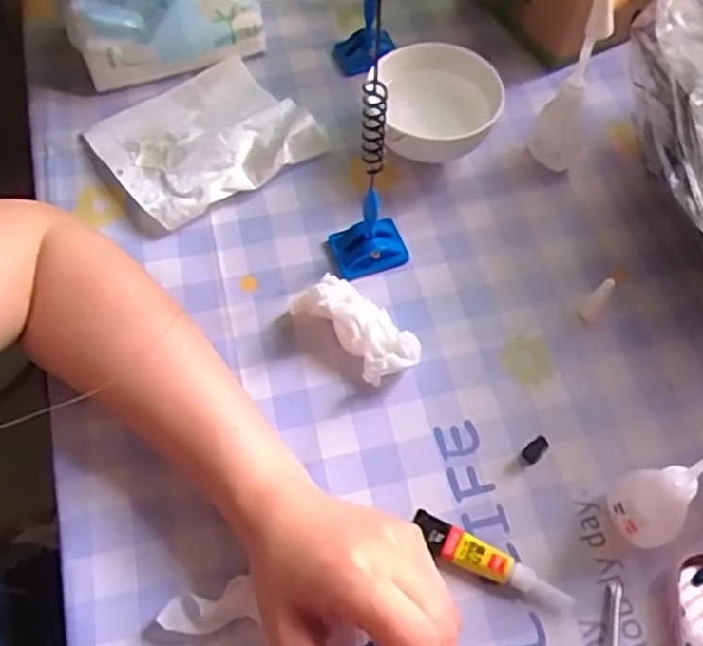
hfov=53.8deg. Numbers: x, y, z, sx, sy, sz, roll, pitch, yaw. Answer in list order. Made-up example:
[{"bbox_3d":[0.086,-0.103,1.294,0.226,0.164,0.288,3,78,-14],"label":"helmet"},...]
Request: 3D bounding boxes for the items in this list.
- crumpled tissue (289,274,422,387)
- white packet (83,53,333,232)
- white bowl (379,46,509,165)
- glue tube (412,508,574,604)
[{"bbox_3d":[0.003,0.000,0.399,0.035,0.040,0.080,-38,66,-18],"label":"crumpled tissue"},{"bbox_3d":[-0.103,-0.130,0.468,0.125,0.025,0.116,-34,64,-17],"label":"white packet"},{"bbox_3d":[0.058,-0.141,0.466,0.076,0.055,0.077,-1,60,1],"label":"white bowl"},{"bbox_3d":[0.068,0.120,0.346,0.082,0.012,0.017,26,64,16],"label":"glue tube"}]

